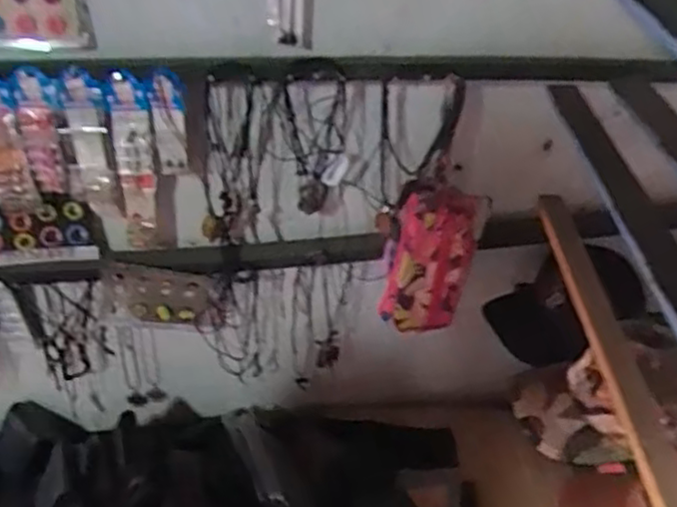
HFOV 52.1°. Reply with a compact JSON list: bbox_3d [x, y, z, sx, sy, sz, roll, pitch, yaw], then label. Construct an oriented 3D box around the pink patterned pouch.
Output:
[{"bbox_3d":[0.127,0.002,0.911,0.116,0.197,0.082,8,37,4],"label":"pink patterned pouch"}]

